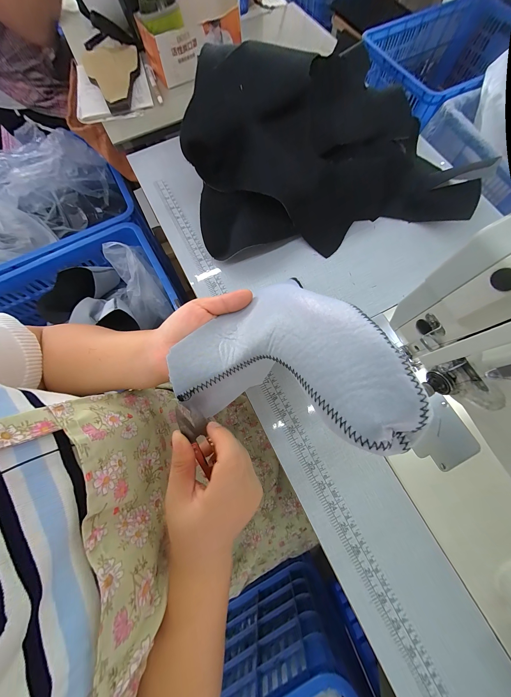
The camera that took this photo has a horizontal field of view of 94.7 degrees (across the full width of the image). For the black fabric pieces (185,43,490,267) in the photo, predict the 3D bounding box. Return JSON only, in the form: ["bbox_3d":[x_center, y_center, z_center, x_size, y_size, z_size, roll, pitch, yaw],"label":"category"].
[{"bbox_3d":[0.137,-0.305,0.368,0.468,0.151,0.219,-8,73,-1],"label":"black fabric pieces"}]

